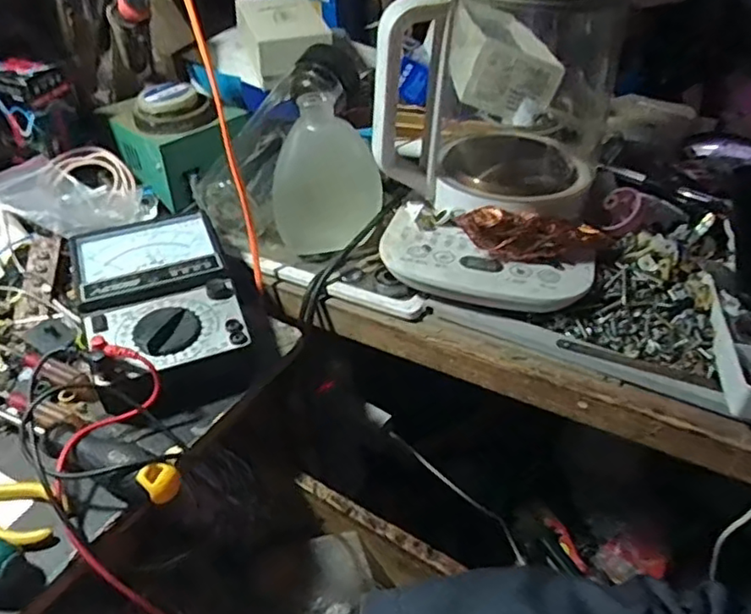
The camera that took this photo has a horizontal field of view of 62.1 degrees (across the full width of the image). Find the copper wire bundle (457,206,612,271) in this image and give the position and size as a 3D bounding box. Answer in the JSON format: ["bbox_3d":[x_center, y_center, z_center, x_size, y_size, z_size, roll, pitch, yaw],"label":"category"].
[{"bbox_3d":[0.123,-0.056,0.476,0.114,0.034,0.027,4,40,6],"label":"copper wire bundle"}]

